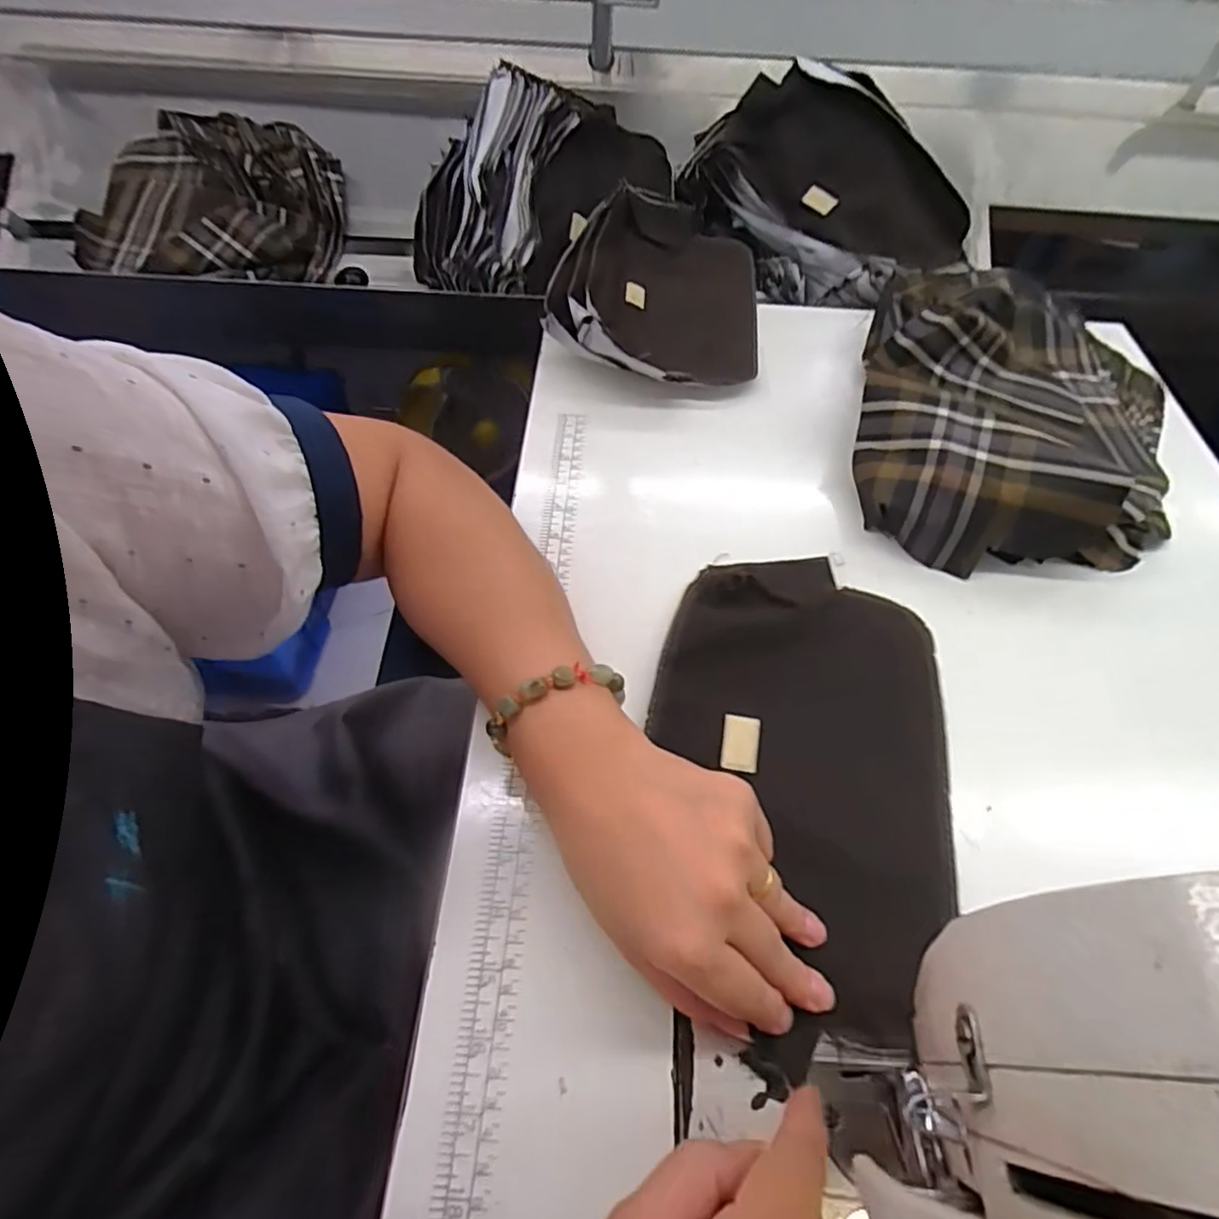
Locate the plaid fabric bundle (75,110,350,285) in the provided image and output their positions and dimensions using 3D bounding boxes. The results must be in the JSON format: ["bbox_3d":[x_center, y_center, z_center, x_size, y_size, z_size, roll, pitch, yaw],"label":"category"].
[{"bbox_3d":[-0.443,-0.456,0.701,0.283,0.098,0.161,3,56,0],"label":"plaid fabric bundle"}]

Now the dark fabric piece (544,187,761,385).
[{"bbox_3d":[0.044,-0.287,0.553,0.178,0.044,0.256,6,56,3],"label":"dark fabric piece"}]

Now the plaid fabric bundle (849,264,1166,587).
[{"bbox_3d":[0.304,-0.147,0.459,0.234,0.058,0.289,17,57,10],"label":"plaid fabric bundle"}]

